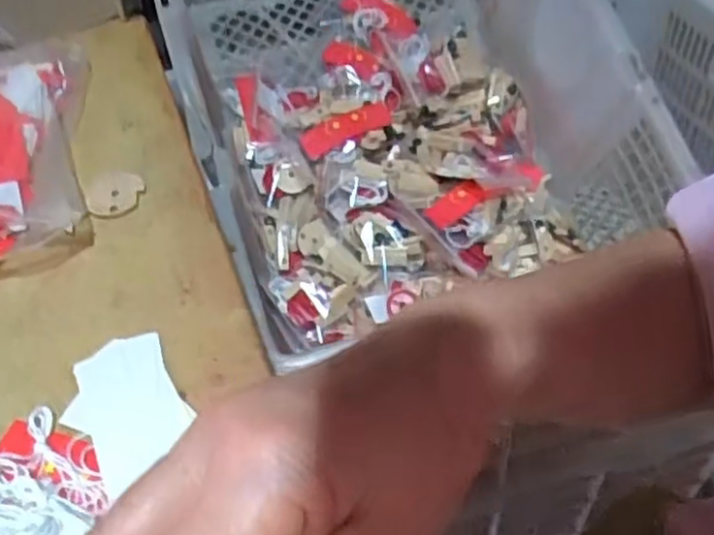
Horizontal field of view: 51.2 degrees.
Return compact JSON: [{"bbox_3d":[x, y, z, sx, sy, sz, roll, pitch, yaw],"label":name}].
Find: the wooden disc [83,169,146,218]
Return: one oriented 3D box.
[{"bbox_3d":[-0.161,-0.049,0.489,0.037,0.007,0.035,-2,48,3],"label":"wooden disc"}]

